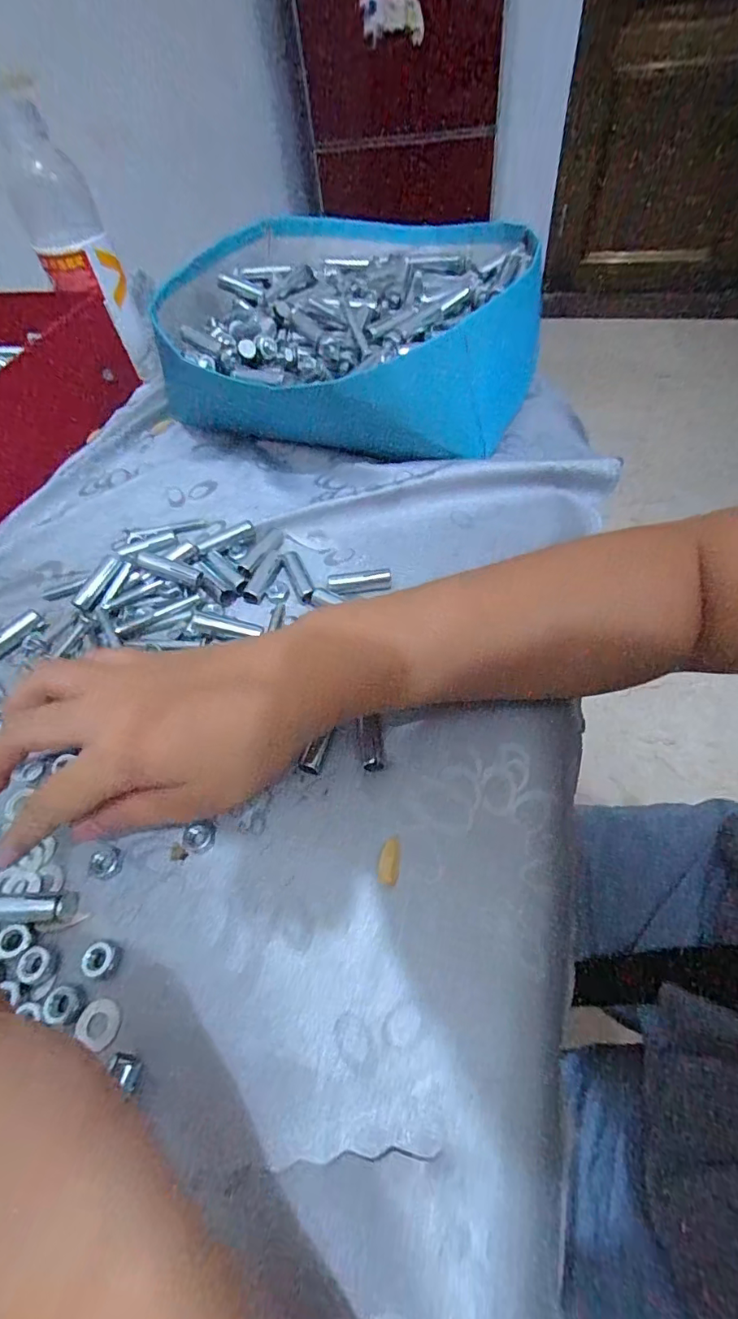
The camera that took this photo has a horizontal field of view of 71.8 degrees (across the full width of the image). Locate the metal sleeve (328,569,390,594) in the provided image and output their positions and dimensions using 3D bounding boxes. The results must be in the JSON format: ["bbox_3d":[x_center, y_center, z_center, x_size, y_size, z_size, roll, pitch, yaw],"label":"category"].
[{"bbox_3d":[-0.006,-0.048,0.314,0.039,0.014,0.009,-6,55,1],"label":"metal sleeve"}]

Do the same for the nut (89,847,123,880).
[{"bbox_3d":[-0.120,0.093,0.232,0.015,0.004,0.013,-14,55,-5],"label":"nut"}]

